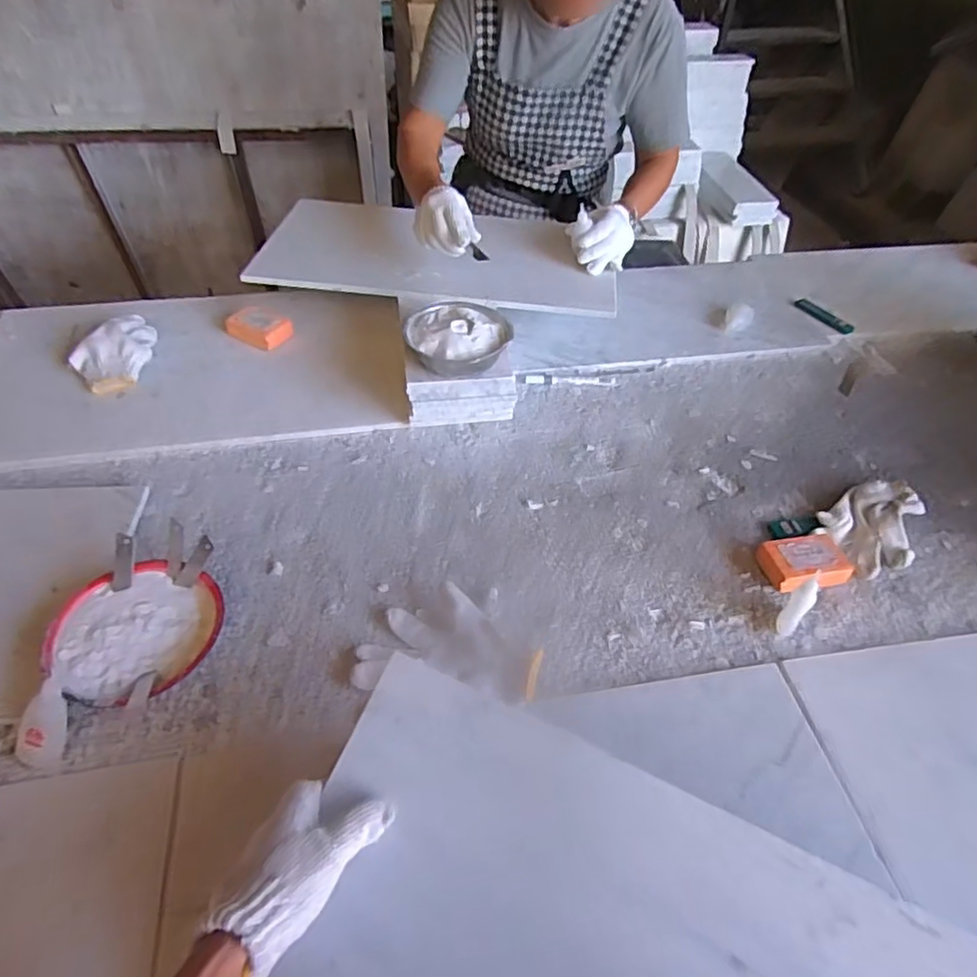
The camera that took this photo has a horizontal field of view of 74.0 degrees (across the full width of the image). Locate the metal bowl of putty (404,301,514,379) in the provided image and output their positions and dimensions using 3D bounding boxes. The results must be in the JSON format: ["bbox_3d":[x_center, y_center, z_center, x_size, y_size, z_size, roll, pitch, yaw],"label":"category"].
[{"bbox_3d":[-0.044,-0.215,0.922,0.133,0.044,0.142,0,47,0],"label":"metal bowl of putty"}]

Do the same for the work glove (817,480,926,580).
[{"bbox_3d":[0.505,0.046,0.838,0.165,0.035,0.111,-27,52,-26],"label":"work glove"}]

